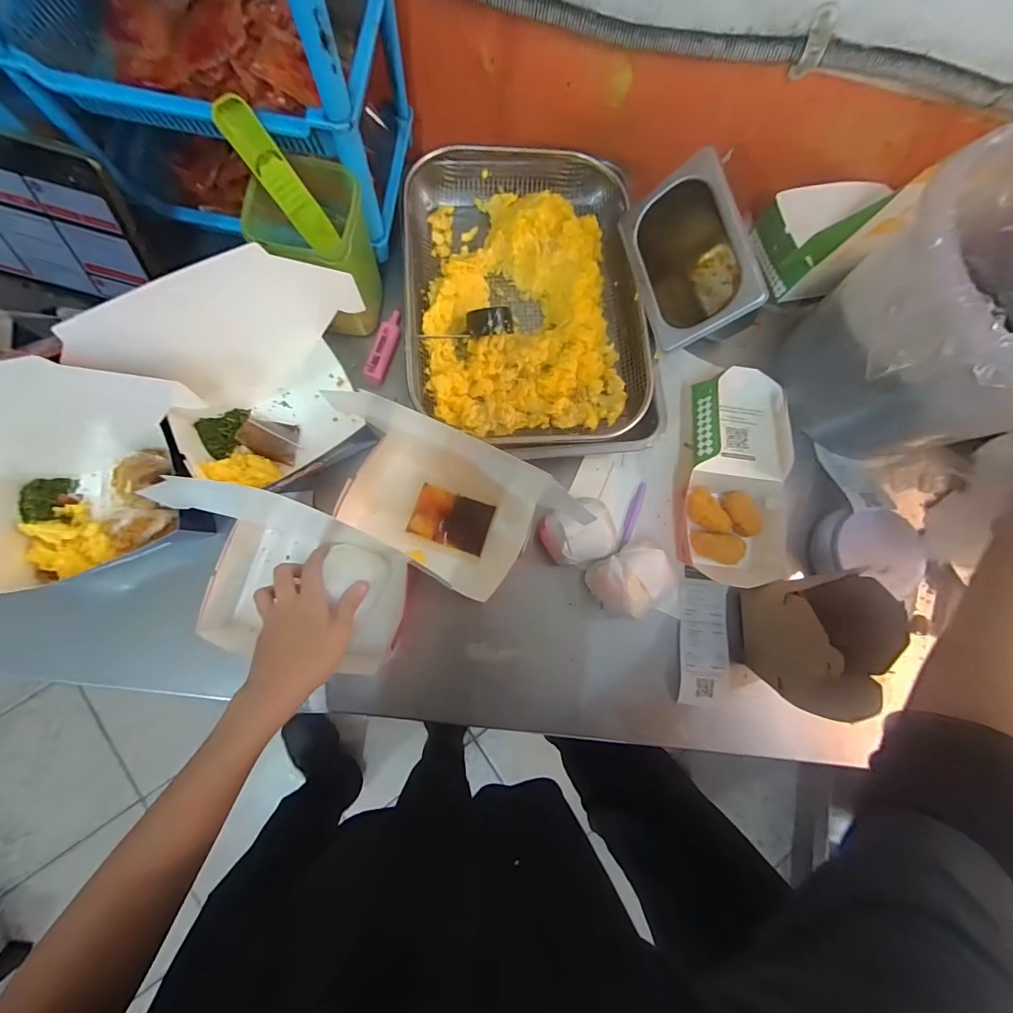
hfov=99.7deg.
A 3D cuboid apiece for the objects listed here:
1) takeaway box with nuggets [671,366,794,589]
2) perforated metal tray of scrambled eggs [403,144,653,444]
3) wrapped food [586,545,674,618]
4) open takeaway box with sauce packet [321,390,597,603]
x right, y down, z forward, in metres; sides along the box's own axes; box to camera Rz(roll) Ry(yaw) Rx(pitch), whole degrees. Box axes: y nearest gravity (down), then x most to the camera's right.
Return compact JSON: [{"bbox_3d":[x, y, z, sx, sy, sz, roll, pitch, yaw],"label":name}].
[{"bbox_3d":[0.263,-0.034,0.499,0.126,0.064,0.244,-4,80,-4],"label":"takeaway box with nuggets"},{"bbox_3d":[0.033,-0.254,0.535,0.296,0.098,0.358,-4,83,-6],"label":"perforated metal tray of scrambled eggs"},{"bbox_3d":[0.137,0.081,0.473,0.083,0.051,0.064,-30,83,-7],"label":"wrapped food"},{"bbox_3d":[-0.069,-0.008,0.475,0.283,0.049,0.158,28,81,-1],"label":"open takeaway box with sauce packet"}]

